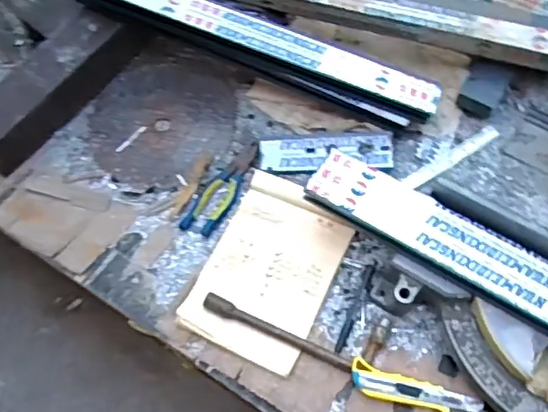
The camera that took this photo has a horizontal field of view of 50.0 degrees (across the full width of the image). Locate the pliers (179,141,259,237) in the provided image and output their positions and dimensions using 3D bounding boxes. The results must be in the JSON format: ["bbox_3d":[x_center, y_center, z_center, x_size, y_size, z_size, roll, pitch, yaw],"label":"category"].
[{"bbox_3d":[-0.075,-0.028,0.925,0.055,0.011,0.181,32,70,15],"label":"pliers"}]

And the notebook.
[{"bbox_3d":[-0.002,0.086,0.847,0.173,0.019,0.260,22,68,11],"label":"notebook"}]

